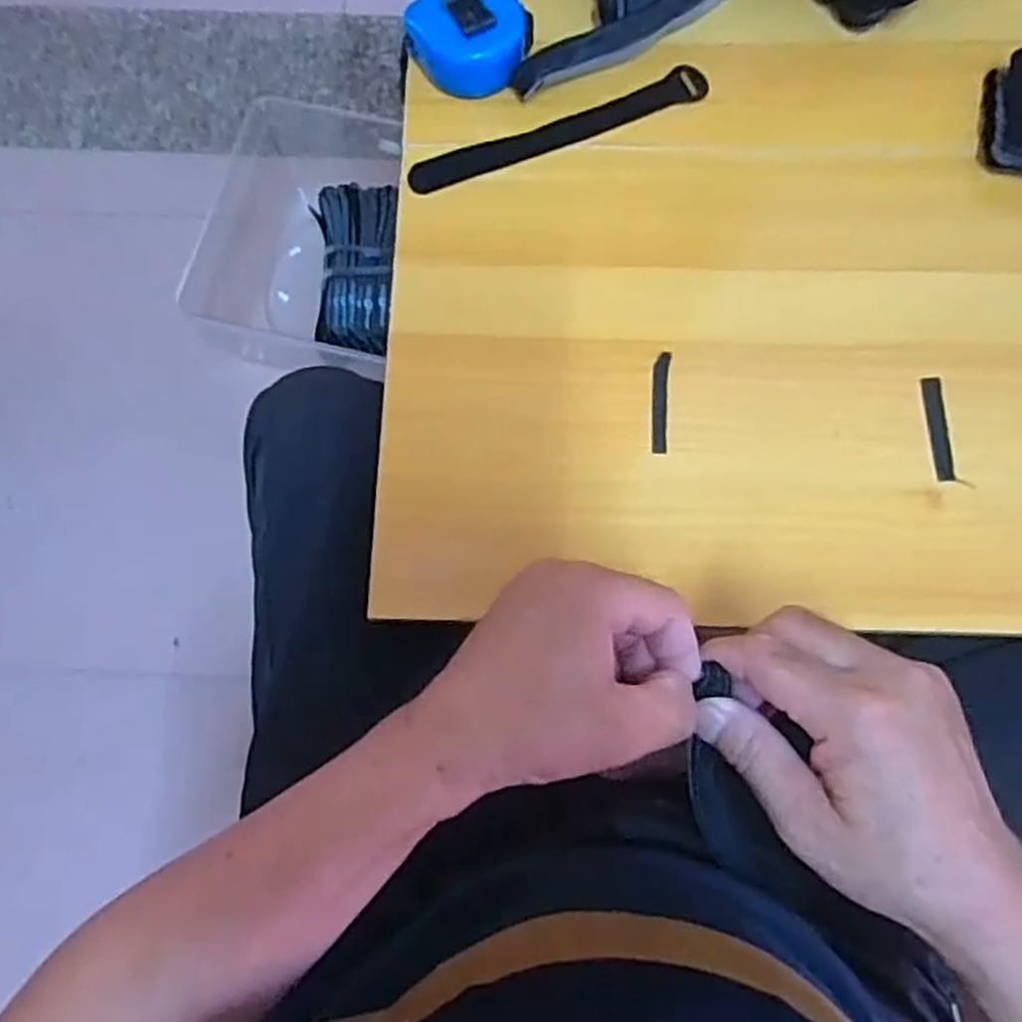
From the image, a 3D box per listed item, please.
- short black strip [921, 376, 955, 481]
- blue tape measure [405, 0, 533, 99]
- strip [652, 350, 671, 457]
[{"bbox_3d":[0.239,-0.047,0.442,0.011,0.004,0.060,0,76,2],"label":"short black strip"},{"bbox_3d":[-0.024,-0.298,0.494,0.067,0.034,0.063,-37,78,-8],"label":"blue tape measure"},{"bbox_3d":[0.085,-0.062,0.450,0.010,0.004,0.061,5,76,3],"label":"strip"}]

